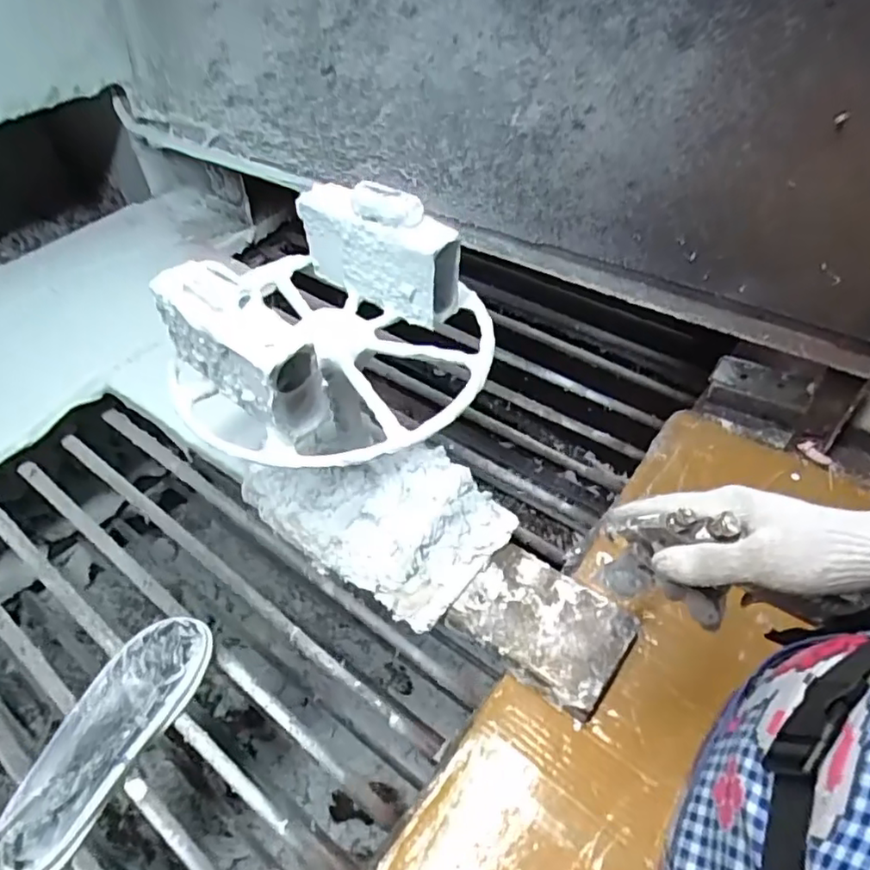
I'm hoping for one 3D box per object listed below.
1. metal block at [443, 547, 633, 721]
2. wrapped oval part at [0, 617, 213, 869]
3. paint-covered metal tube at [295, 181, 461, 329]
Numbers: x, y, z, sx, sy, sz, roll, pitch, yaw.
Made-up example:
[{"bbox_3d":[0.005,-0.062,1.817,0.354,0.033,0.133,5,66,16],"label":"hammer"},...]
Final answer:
[{"bbox_3d":[0.108,0.190,0.613,0.158,0.032,0.113,30,57,26],"label":"metal block"},{"bbox_3d":[-0.322,0.290,0.594,0.096,0.023,0.245,18,52,18],"label":"wrapped oval part"},{"bbox_3d":[-0.049,-0.171,0.547,0.149,0.106,0.048,29,56,25],"label":"paint-covered metal tube"}]

